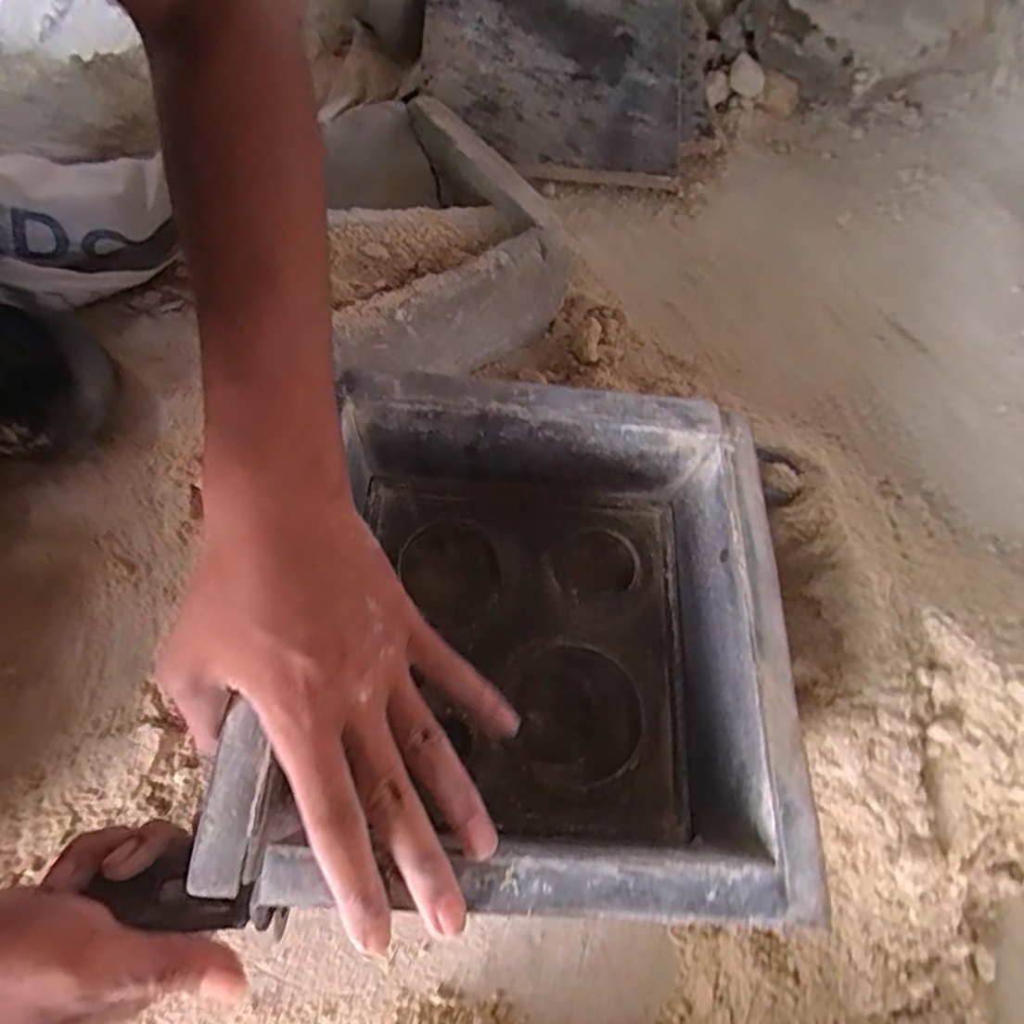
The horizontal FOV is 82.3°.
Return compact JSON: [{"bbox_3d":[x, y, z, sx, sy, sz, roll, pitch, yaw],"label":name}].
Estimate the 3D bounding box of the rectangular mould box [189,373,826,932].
[{"bbox_3d":[0.005,0.064,0.312,0.234,0.115,0.231,3,65,-1],"label":"rectangular mould box"}]

